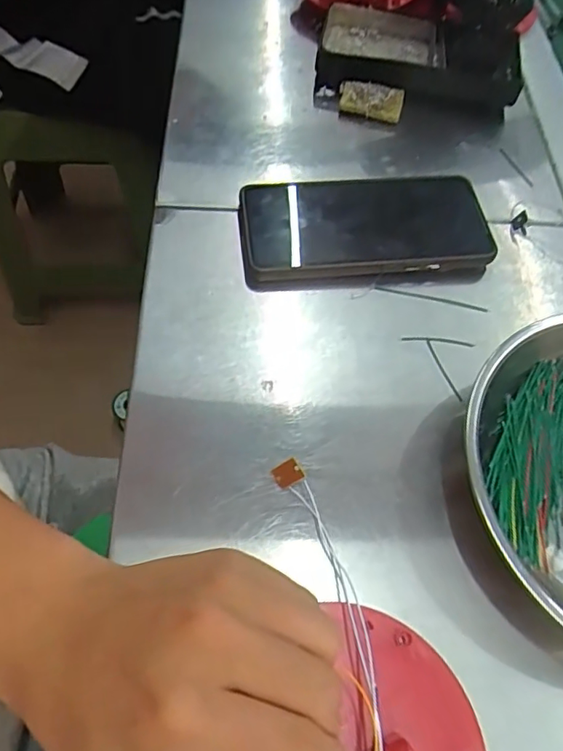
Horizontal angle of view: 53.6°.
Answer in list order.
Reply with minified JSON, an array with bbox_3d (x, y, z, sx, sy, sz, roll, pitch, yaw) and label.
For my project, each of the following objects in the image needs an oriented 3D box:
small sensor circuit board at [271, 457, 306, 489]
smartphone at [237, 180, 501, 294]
[{"bbox_3d":[0.003,0.051,0.285,0.013,0.017,0.004,62,30,0],"label":"small sensor circuit board"},{"bbox_3d":[0.055,-0.100,0.375,0.162,0.014,0.083,-3,62,-5],"label":"smartphone"}]

